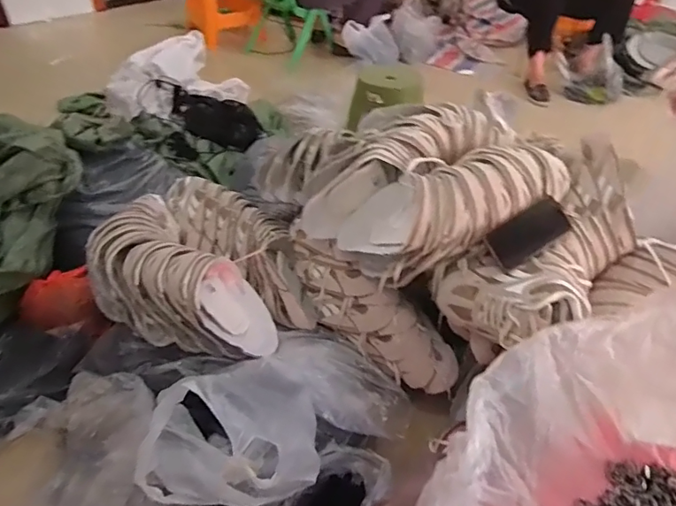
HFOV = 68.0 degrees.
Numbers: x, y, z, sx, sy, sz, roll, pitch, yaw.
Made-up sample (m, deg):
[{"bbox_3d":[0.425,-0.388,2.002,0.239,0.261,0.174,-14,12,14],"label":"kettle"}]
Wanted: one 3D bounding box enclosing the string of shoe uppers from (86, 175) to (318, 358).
[{"bbox_3d":[-0.299,0.029,1.082,0.383,0.168,0.445,-28,49,-28],"label":"string of shoe uppers"}]

